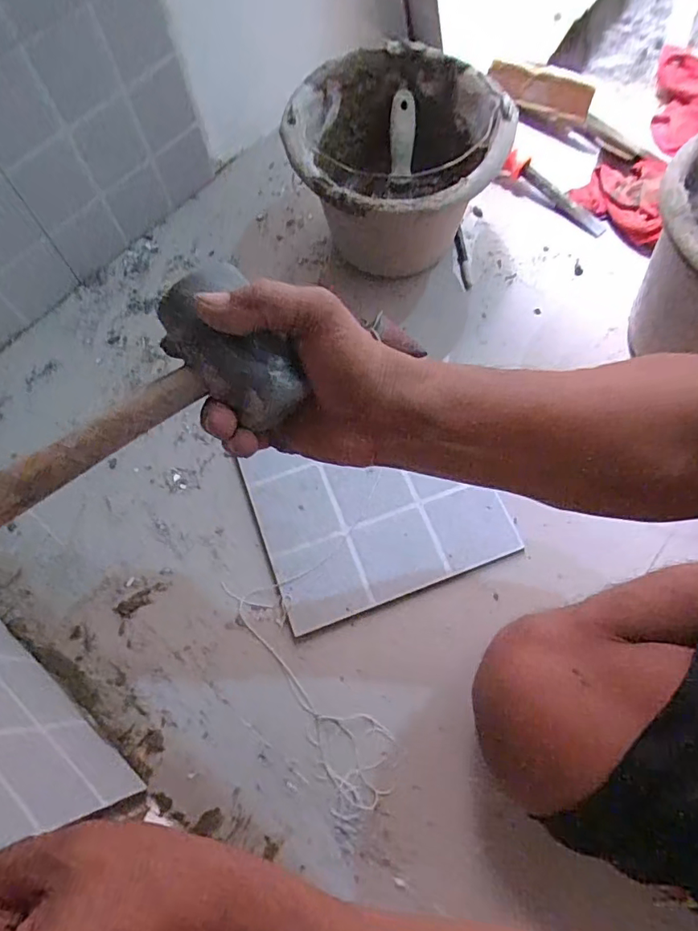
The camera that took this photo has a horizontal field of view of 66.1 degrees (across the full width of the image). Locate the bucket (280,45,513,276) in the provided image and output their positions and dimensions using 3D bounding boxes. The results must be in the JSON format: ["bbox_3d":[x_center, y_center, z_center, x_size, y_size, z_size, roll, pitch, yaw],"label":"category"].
[{"bbox_3d":[0.057,-0.345,0.657,0.235,0.174,0.244,-1,66,2],"label":"bucket"}]

